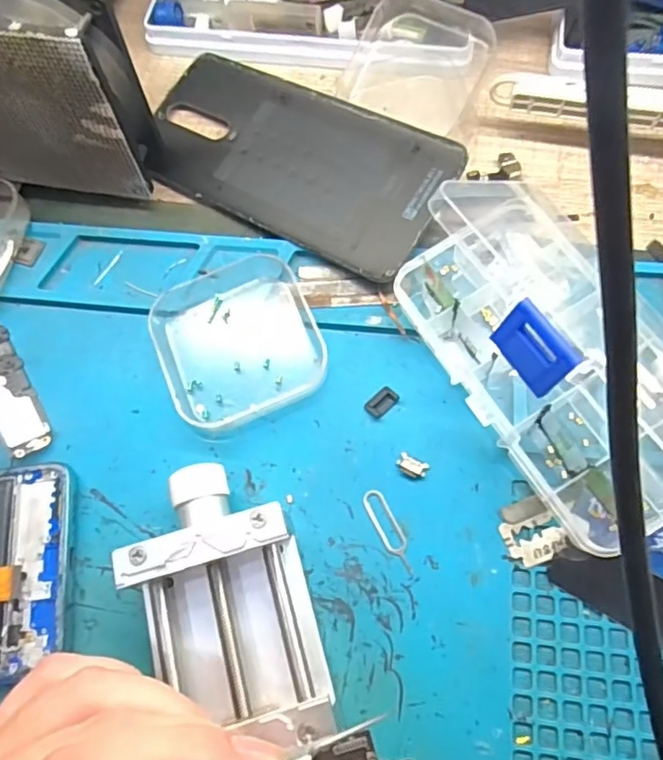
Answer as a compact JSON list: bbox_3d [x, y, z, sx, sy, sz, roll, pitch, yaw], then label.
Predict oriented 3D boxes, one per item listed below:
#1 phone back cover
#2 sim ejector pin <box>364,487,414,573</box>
[{"bbox_3d":[-0.022,-0.106,0.271,0.153,0.015,0.072,30,73,14],"label":"phone back cover"},{"bbox_3d":[0.022,0.056,0.214,0.009,0.004,0.033,-28,70,-7],"label":"sim ejector pin"}]

